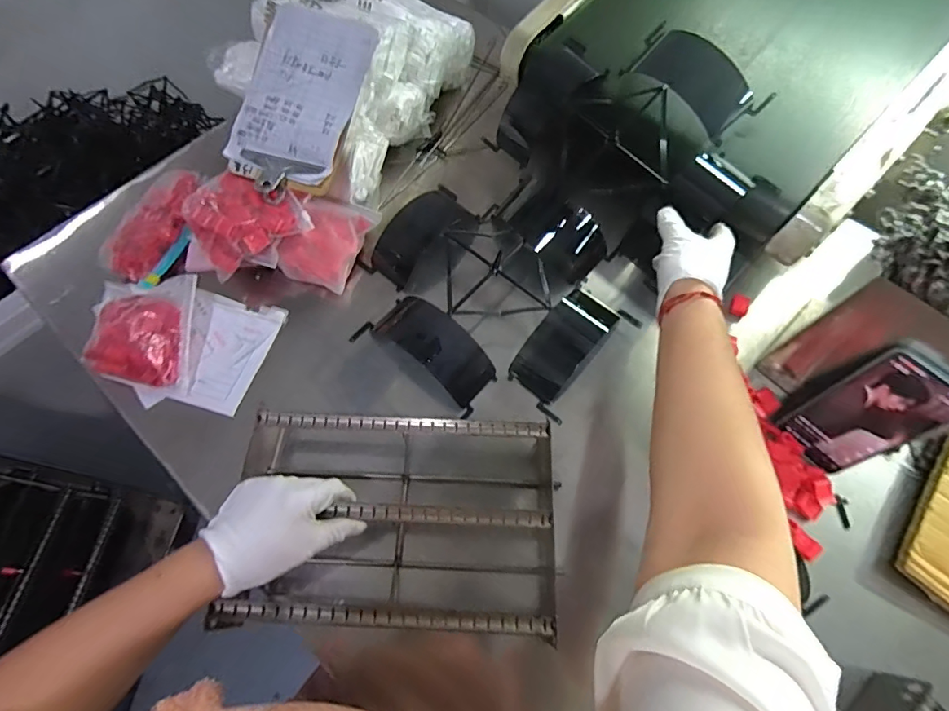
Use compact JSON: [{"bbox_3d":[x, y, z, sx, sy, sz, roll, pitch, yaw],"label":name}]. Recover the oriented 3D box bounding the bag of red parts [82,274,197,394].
[{"bbox_3d":[-0.392,-0.031,0.564,0.125,0.052,0.133,7,66,3],"label":"bag of red parts"}]

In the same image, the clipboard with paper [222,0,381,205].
[{"bbox_3d":[-0.221,-0.316,0.589,0.149,0.022,0.238,21,87,7],"label":"clipboard with paper"}]

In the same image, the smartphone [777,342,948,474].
[{"bbox_3d":[0.389,0.058,0.466,0.015,0.159,0.077,-32,68,-32],"label":"smartphone"}]

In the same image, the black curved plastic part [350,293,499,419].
[{"bbox_3d":[-0.052,-0.008,0.583,0.169,0.030,0.088,37,71,15],"label":"black curved plastic part"}]

